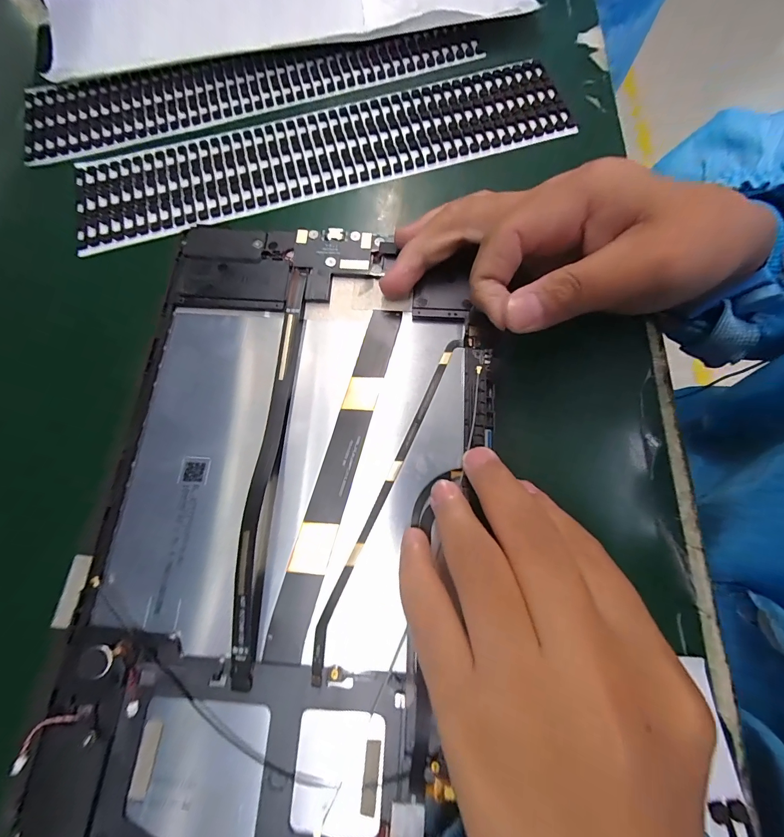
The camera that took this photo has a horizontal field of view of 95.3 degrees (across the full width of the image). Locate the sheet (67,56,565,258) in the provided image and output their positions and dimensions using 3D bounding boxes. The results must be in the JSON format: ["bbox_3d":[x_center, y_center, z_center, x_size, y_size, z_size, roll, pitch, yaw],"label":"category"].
[{"bbox_3d":[-0.043,-0.168,0.221,0.297,0.004,0.071,-16,74,-3],"label":"sheet"}]

